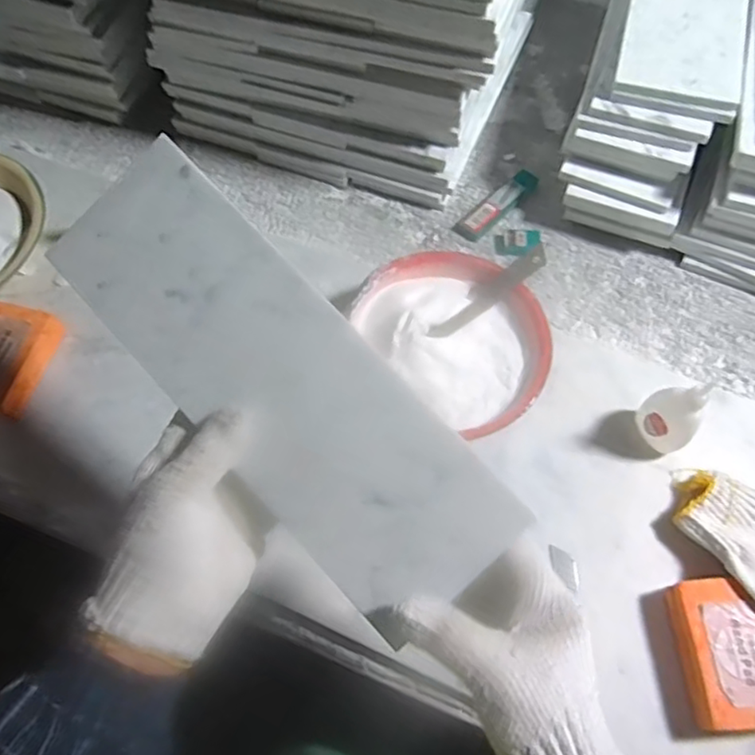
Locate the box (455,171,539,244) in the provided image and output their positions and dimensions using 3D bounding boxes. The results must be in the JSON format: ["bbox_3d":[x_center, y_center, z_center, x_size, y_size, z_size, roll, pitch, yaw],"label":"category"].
[{"bbox_3d":[0.121,-0.176,0.641,0.103,0.013,0.028,-42,68,-16],"label":"box"}]

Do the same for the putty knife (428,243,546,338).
[{"bbox_3d":[0.088,-0.068,0.522,0.110,0.034,0.025,-32,66,-12],"label":"putty knife"}]

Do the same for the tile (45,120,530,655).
[{"bbox_3d":[-0.058,0.000,0.353,0.098,0.006,0.297,-44,80,2],"label":"tile"}]

